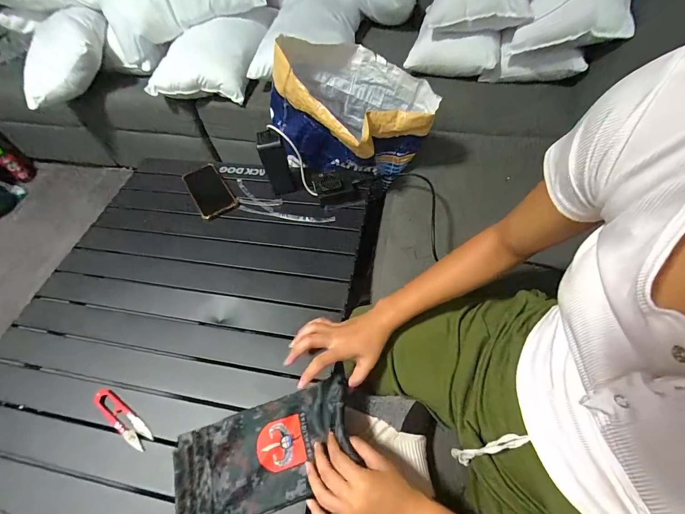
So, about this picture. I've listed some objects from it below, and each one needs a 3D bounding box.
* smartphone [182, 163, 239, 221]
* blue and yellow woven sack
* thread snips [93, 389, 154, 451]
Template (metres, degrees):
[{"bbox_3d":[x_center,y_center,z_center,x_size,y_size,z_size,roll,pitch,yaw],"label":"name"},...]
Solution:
[{"bbox_3d":[-0.304,-0.151,0.722,0.081,0.015,0.178,-30,58,-15],"label":"smartphone"},{"bbox_3d":[0.020,-0.313,0.688,0.318,0.216,0.232,32,63,24],"label":"blue and yellow woven sack"},{"bbox_3d":[-0.326,0.236,0.466,0.117,0.012,0.029,26,61,21],"label":"thread snips"}]

